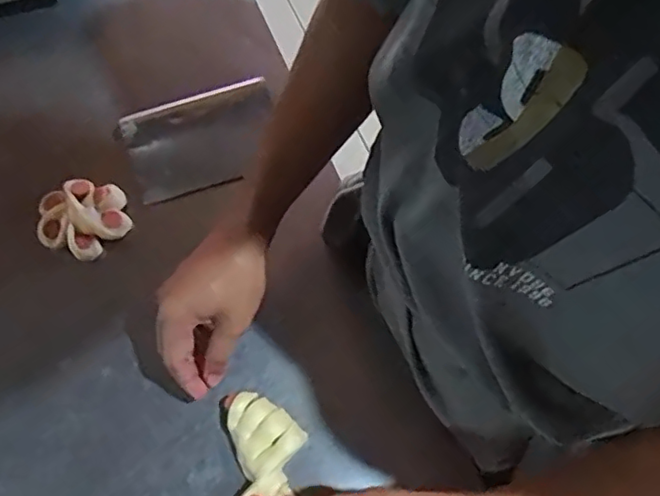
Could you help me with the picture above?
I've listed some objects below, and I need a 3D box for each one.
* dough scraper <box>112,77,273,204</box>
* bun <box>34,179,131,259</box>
[{"bbox_3d":[-0.125,-0.107,0.595,0.147,0.028,0.088,-18,70,-7],"label":"dough scraper"},{"bbox_3d":[-0.234,-0.031,0.565,0.079,0.027,0.072,0,69,0],"label":"bun"}]

